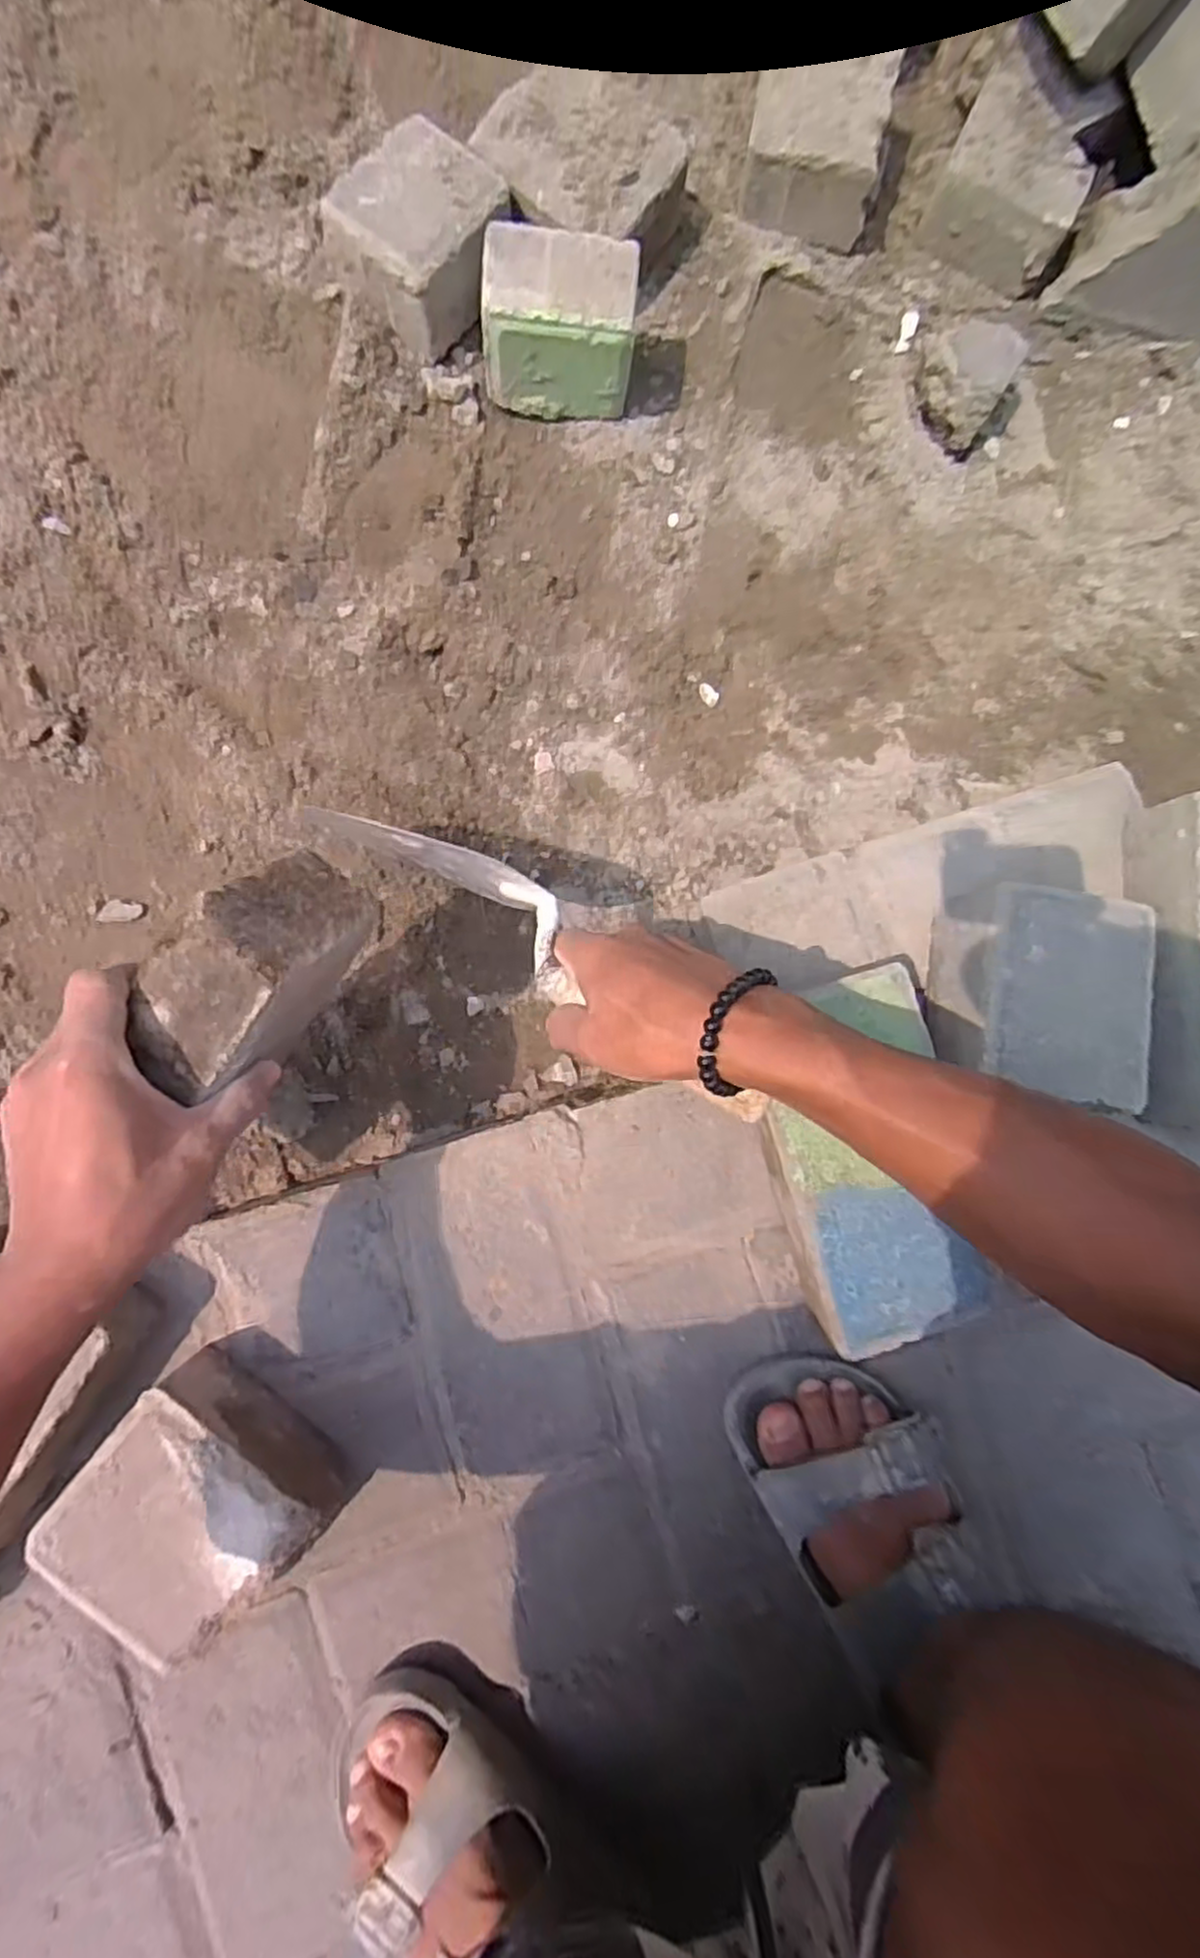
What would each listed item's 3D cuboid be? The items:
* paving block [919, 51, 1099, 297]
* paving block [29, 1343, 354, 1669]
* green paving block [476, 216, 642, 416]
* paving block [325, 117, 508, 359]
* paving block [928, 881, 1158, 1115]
[{"bbox_3d":[0.329,-0.637,0.602,0.110,0.064,0.111,28,86,-5],"label":"paving block"},{"bbox_3d":[-0.225,0.292,0.422,0.119,0.064,0.104,40,84,-1],"label":"paving block"},{"bbox_3d":[-0.031,-0.472,0.549,0.106,0.090,0.063,-1,89,-6],"label":"green paving block"},{"bbox_3d":[-0.128,-0.542,0.553,0.103,0.060,0.110,45,85,-4],"label":"paving block"},{"bbox_3d":[0.273,0.011,0.482,0.104,0.088,0.122,6,86,-4],"label":"paving block"}]

